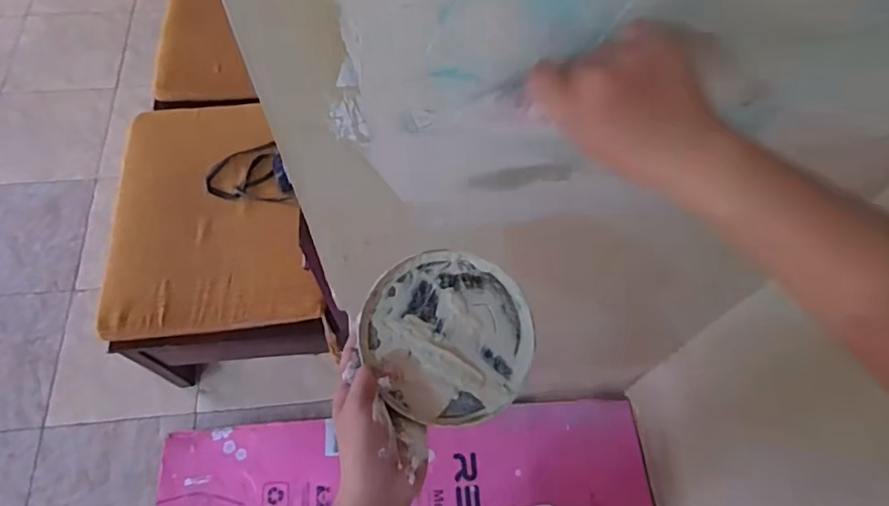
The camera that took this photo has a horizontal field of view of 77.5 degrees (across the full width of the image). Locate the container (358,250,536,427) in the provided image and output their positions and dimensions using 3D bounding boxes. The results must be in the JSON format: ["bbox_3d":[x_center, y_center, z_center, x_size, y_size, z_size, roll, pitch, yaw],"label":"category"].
[{"bbox_3d":[0.005,0.071,0.487,0.140,0.010,0.148,2,77,-7],"label":"container"}]

